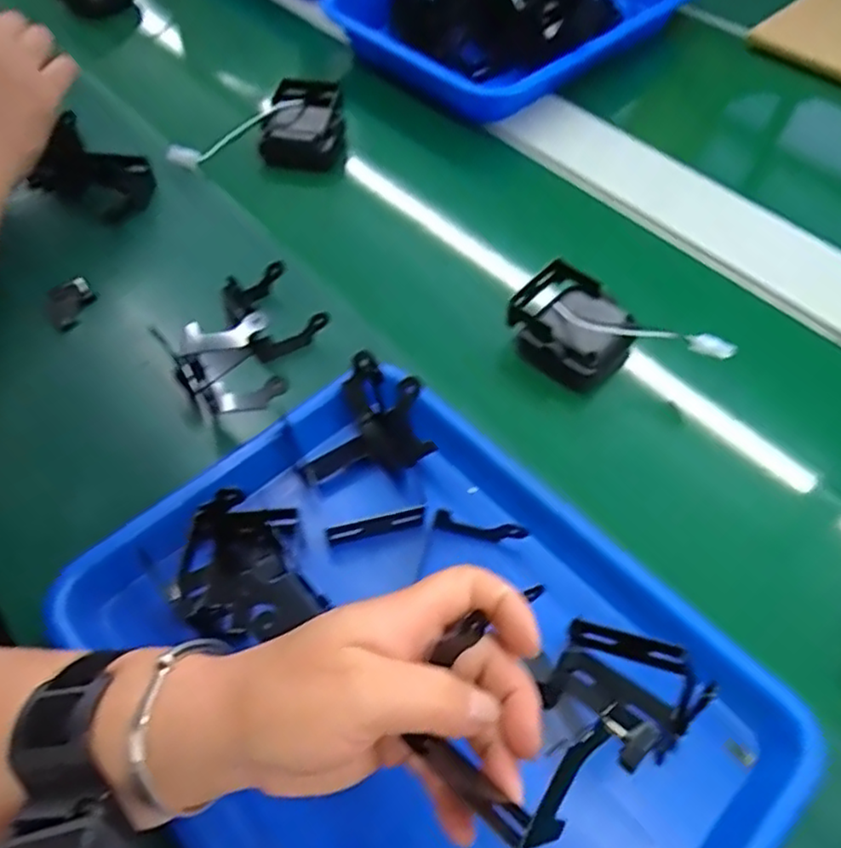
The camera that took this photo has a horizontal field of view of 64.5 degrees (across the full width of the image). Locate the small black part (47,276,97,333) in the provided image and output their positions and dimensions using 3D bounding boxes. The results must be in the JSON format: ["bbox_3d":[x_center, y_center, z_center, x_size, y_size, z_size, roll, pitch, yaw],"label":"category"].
[{"bbox_3d":[-0.261,-0.088,0.494,0.007,0.028,0.042,-9,45,37],"label":"small black part"}]

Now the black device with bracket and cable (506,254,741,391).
[{"bbox_3d":[0.127,-0.054,0.478,0.146,0.054,0.070,39,64,23],"label":"black device with bracket and cable"}]

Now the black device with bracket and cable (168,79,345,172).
[{"bbox_3d":[-0.144,-0.272,0.620,0.146,0.047,0.090,-10,56,-7],"label":"black device with bracket and cable"}]

